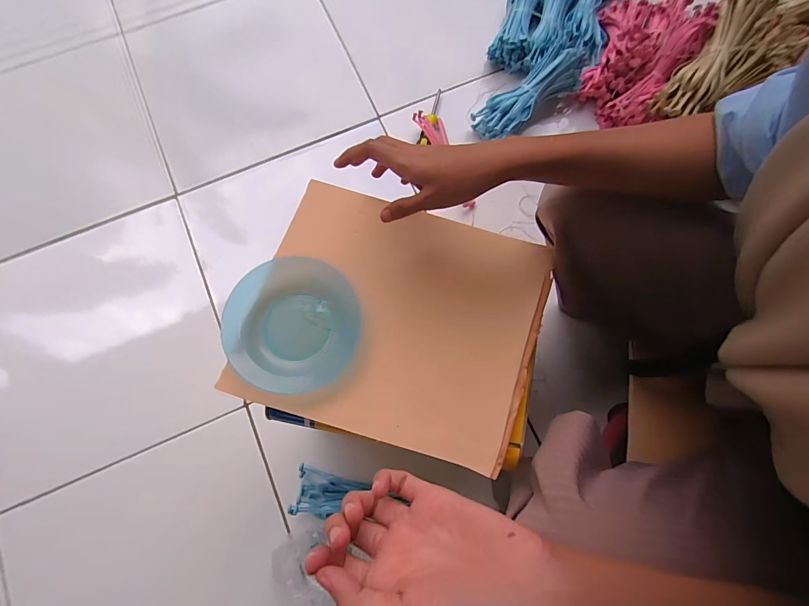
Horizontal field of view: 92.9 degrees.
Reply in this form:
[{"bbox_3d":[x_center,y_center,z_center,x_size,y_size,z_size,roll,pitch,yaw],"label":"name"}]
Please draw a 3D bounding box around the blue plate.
[{"bbox_3d":[-0.107,0.020,0.374,0.118,0.030,0.128,0,78,0],"label":"blue plate"}]

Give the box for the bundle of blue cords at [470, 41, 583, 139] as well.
[{"bbox_3d":[0.221,-0.375,0.689,0.205,0.064,0.080,-38,80,-8],"label":"bundle of blue cords"}]

